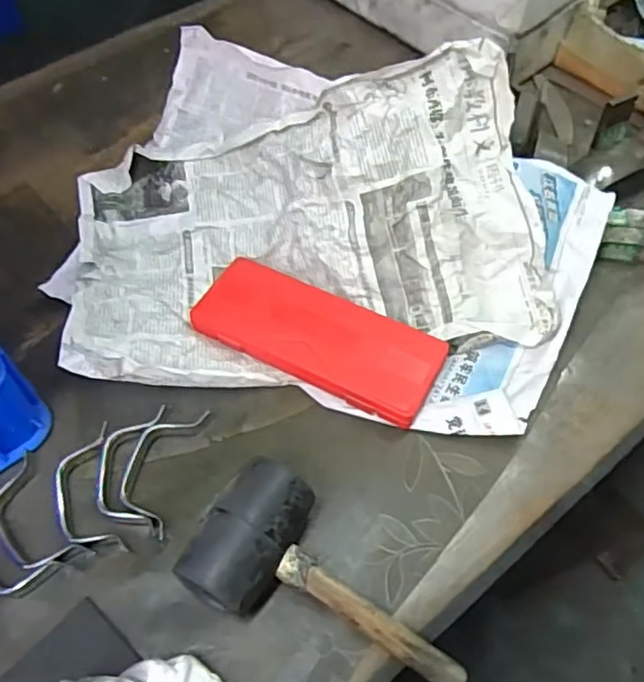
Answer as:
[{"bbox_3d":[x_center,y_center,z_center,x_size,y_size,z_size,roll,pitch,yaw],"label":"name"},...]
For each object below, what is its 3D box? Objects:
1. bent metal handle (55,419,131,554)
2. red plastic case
[{"bbox_3d":[-0.208,0.133,0.562,0.051,0.016,0.115,-15,56,-9],"label":"bent metal handle"},{"bbox_3d":[-0.007,-0.007,0.647,0.253,0.028,0.097,24,59,17],"label":"red plastic case"}]

